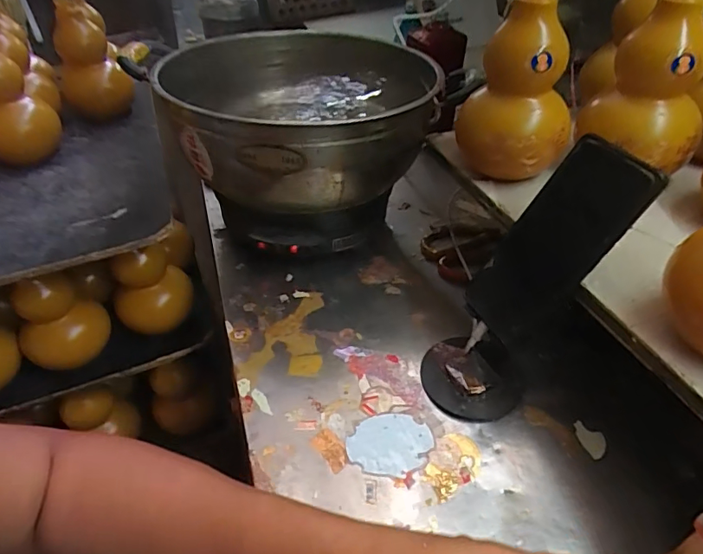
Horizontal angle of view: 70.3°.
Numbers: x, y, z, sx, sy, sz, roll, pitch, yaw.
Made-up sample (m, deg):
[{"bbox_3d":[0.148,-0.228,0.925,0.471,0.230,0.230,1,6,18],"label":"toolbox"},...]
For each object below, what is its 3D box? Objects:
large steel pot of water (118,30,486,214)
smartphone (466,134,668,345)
[{"bbox_3d":[-0.047,-0.196,0.583,0.324,0.119,0.300,-3,41,3],"label":"large steel pot of water"},{"bbox_3d":[0.156,-0.025,0.392,0.014,0.163,0.076,16,31,-32],"label":"smartphone"}]

